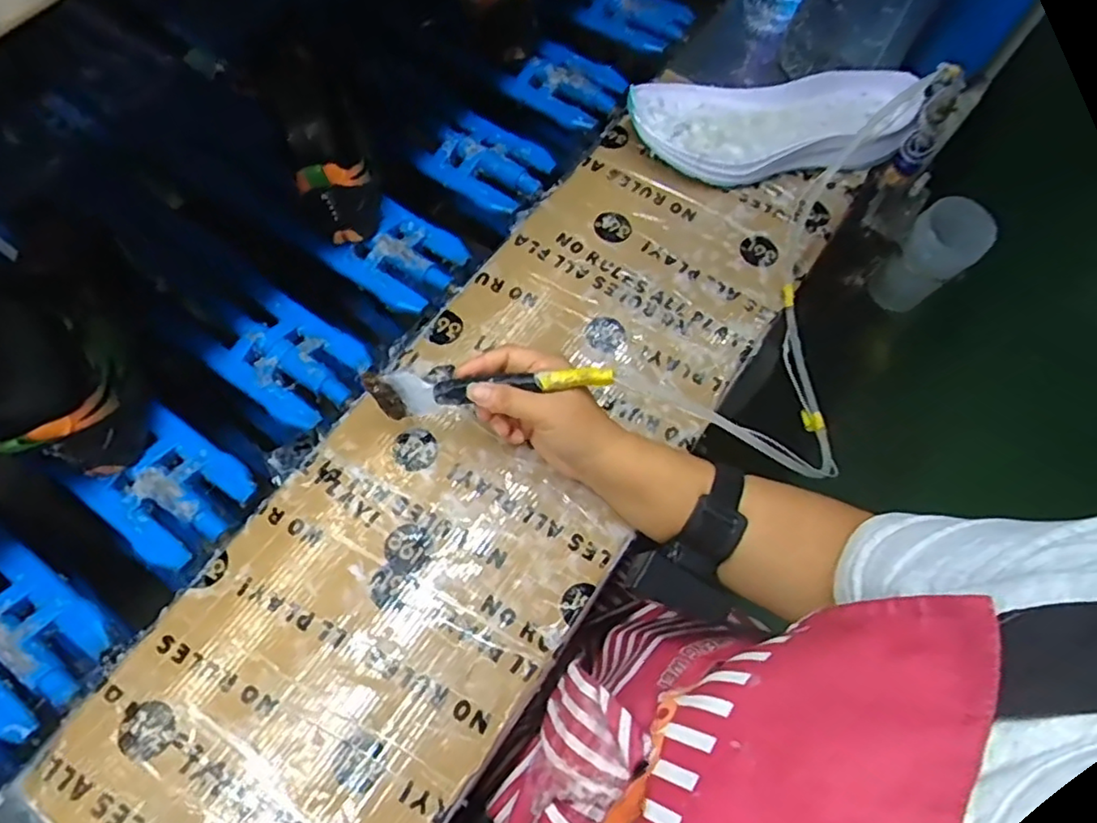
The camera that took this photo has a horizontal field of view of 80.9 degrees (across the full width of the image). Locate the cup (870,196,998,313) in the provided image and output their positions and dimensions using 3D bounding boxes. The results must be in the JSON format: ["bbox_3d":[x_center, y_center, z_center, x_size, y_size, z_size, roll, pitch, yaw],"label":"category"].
[{"bbox_3d":[0.442,-0.179,0.744,0.075,0.130,0.076,37,71,13],"label":"cup"}]

